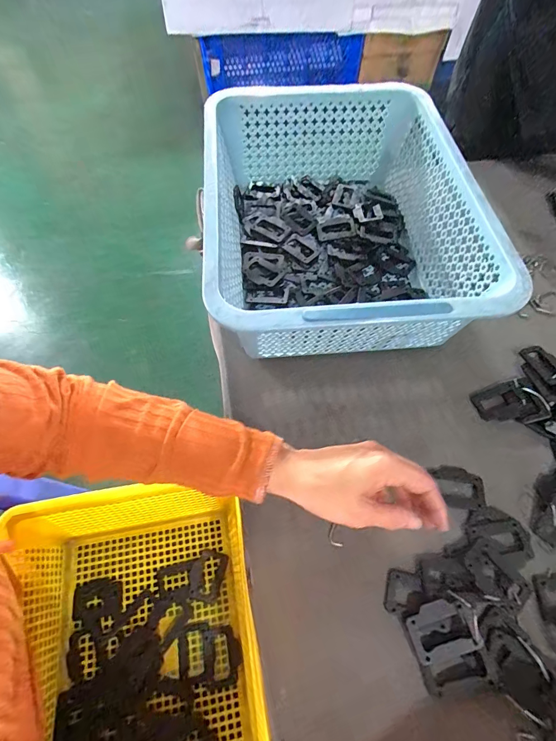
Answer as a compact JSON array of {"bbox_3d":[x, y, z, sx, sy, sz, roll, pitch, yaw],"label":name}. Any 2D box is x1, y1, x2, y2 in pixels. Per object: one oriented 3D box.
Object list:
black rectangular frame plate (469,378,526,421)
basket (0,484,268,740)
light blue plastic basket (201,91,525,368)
[{"bbox_3d":[0.239,0.033,0.388,0.054,0.005,0.039,-17,64,-10],"label":"black rectangular frame plate"},{"bbox_3d":[-0.139,0.278,0.345,0.215,0.103,0.305,-13,63,-7],"label":"basket"},{"bbox_3d":[0.064,-0.190,0.436,0.284,0.112,0.398,-4,62,-3],"label":"light blue plastic basket"}]

